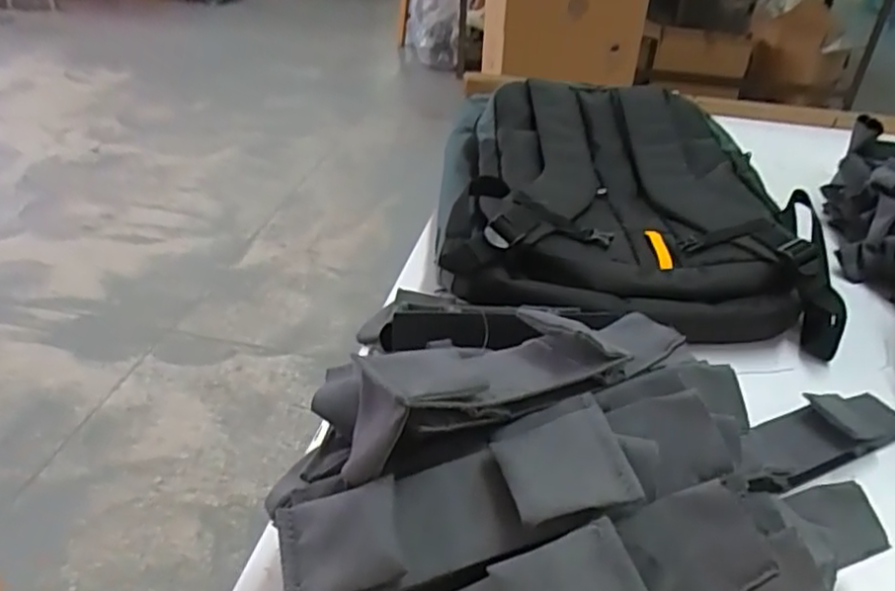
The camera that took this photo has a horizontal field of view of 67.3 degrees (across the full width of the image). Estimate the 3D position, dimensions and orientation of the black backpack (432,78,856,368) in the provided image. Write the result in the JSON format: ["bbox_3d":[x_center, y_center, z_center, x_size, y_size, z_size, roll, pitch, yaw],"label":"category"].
[{"bbox_3d":[0.174,-0.122,0.760,0.343,0.091,0.477,3,36,-1],"label":"black backpack"}]

